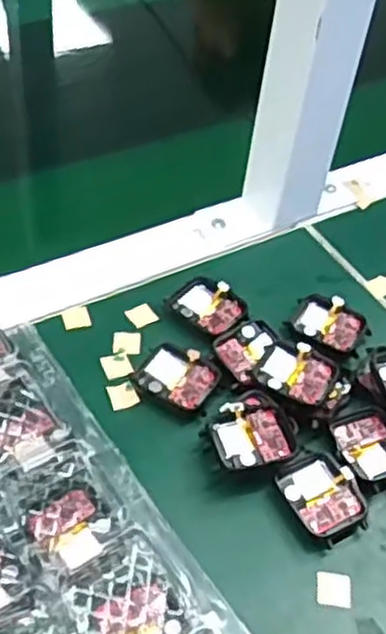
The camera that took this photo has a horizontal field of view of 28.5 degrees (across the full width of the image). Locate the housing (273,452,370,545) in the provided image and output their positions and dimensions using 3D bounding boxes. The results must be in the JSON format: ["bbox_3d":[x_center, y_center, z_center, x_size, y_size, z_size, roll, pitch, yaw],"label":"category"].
[{"bbox_3d":[0.066,0.092,0.387,0.035,0.014,0.043,-22,54,-25],"label":"housing"}]

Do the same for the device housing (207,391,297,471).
[{"bbox_3d":[0.031,0.060,0.399,0.046,0.010,0.042,-16,51,-21],"label":"device housing"}]

